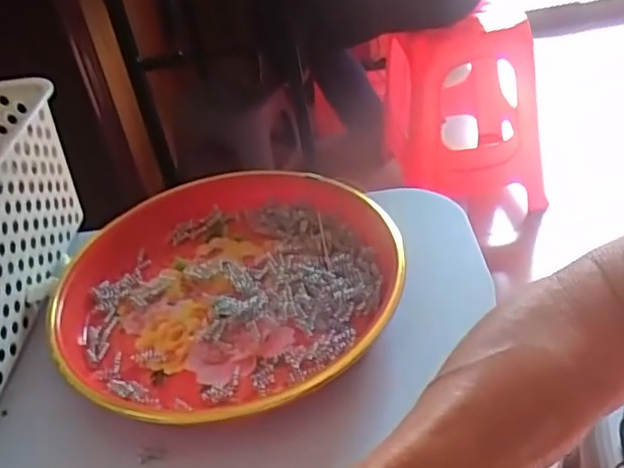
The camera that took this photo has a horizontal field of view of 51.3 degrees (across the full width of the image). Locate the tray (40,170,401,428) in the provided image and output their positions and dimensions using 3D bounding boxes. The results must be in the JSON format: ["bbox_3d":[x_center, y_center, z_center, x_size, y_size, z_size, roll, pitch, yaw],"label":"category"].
[{"bbox_3d":[-0.052,0.032,0.418,0.212,0.033,0.213,-24,39,-19],"label":"tray"}]

